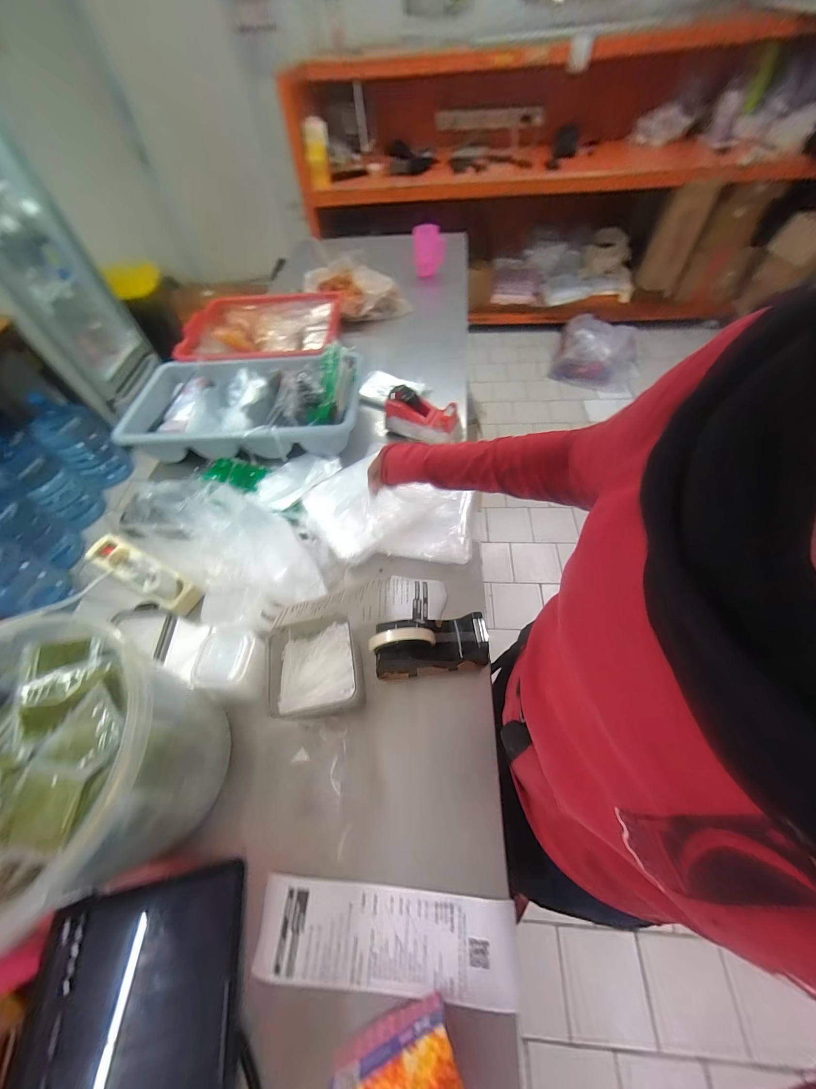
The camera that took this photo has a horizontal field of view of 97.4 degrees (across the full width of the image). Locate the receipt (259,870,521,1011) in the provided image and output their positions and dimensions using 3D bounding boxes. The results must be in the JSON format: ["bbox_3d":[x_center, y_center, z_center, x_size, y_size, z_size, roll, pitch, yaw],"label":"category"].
[{"bbox_3d":[-0.025,0.415,0.379,0.266,0.008,0.079,2,56,4],"label":"receipt"}]

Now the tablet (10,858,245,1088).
[{"bbox_3d":[-0.233,0.448,0.305,0.162,0.014,0.246,17,46,-35],"label":"tablet"}]

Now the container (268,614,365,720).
[{"bbox_3d":[-0.126,0.172,0.491,0.125,0.062,0.117,-13,57,-4],"label":"container"}]

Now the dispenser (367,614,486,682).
[{"bbox_3d":[0.029,0.134,0.487,0.159,0.100,0.068,-8,57,-1],"label":"dispenser"}]

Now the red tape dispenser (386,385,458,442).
[{"bbox_3d":[0.029,-0.266,0.767,0.163,0.100,0.059,17,60,15],"label":"red tape dispenser"}]

